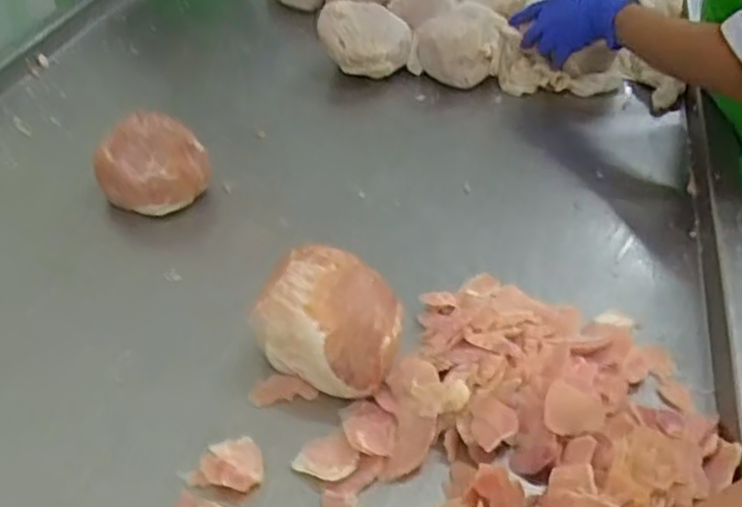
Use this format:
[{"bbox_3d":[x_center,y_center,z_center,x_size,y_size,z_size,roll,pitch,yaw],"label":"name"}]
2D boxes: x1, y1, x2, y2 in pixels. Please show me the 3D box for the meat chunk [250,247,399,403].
[{"bbox_3d":[-0.034,0.060,0.664,0.130,0.087,0.098,18,45,21],"label":"meat chunk"}]

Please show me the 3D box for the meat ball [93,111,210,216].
[{"bbox_3d":[-0.261,-0.109,0.877,0.123,0.075,0.098,11,43,14],"label":"meat ball"}]

